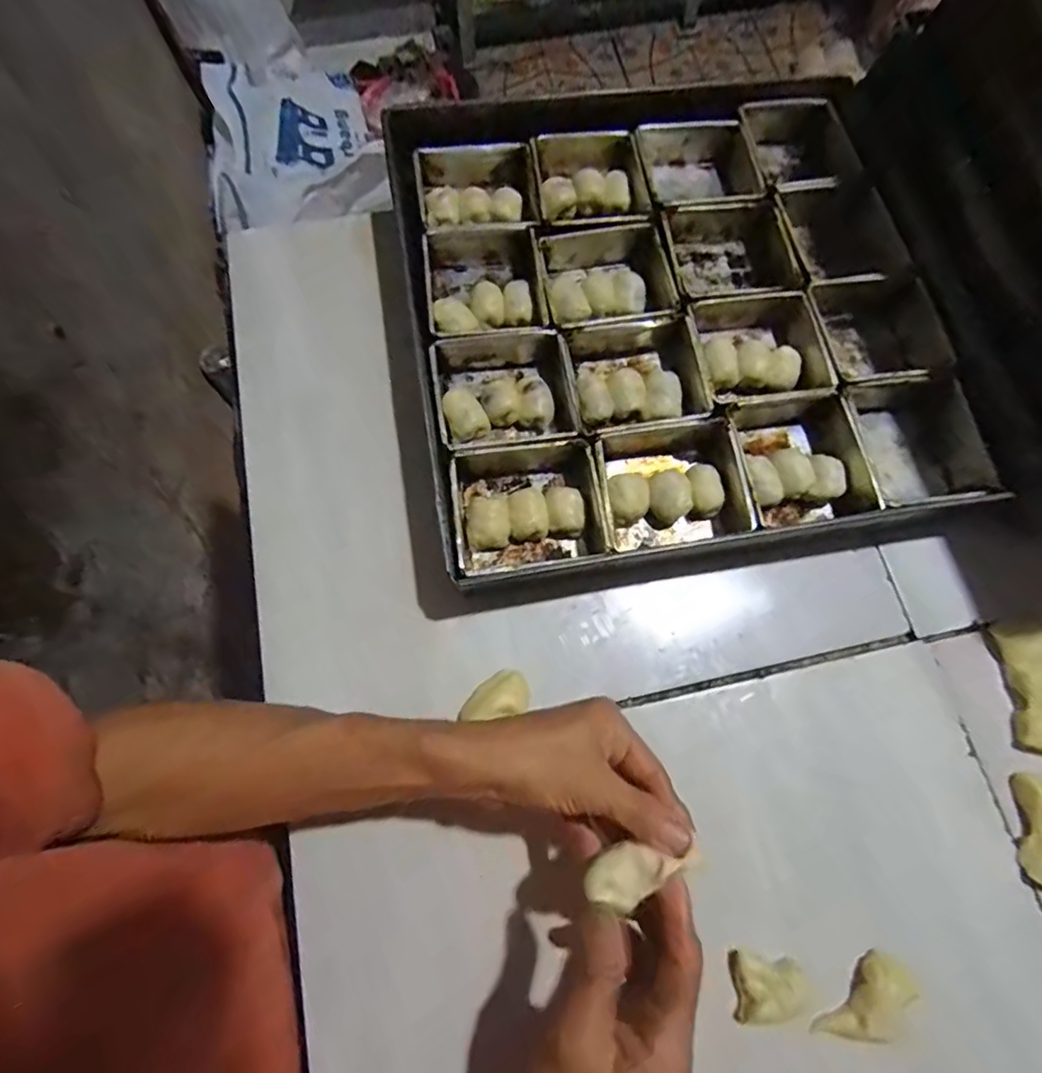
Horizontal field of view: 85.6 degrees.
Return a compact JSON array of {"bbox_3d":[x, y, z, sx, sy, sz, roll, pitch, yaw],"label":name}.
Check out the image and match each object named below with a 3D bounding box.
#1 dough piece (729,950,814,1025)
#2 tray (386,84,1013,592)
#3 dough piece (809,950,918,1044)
[{"bbox_3d":[0.159,0.288,0.357,0.043,0.019,0.035,-2,72,0],"label":"dough piece"},{"bbox_3d":[0.128,-0.203,0.496,0.455,0.058,0.459,-10,73,-2],"label":"tray"},{"bbox_3d":[0.221,0.298,0.355,0.066,0.022,0.030,-43,77,-12],"label":"dough piece"}]

